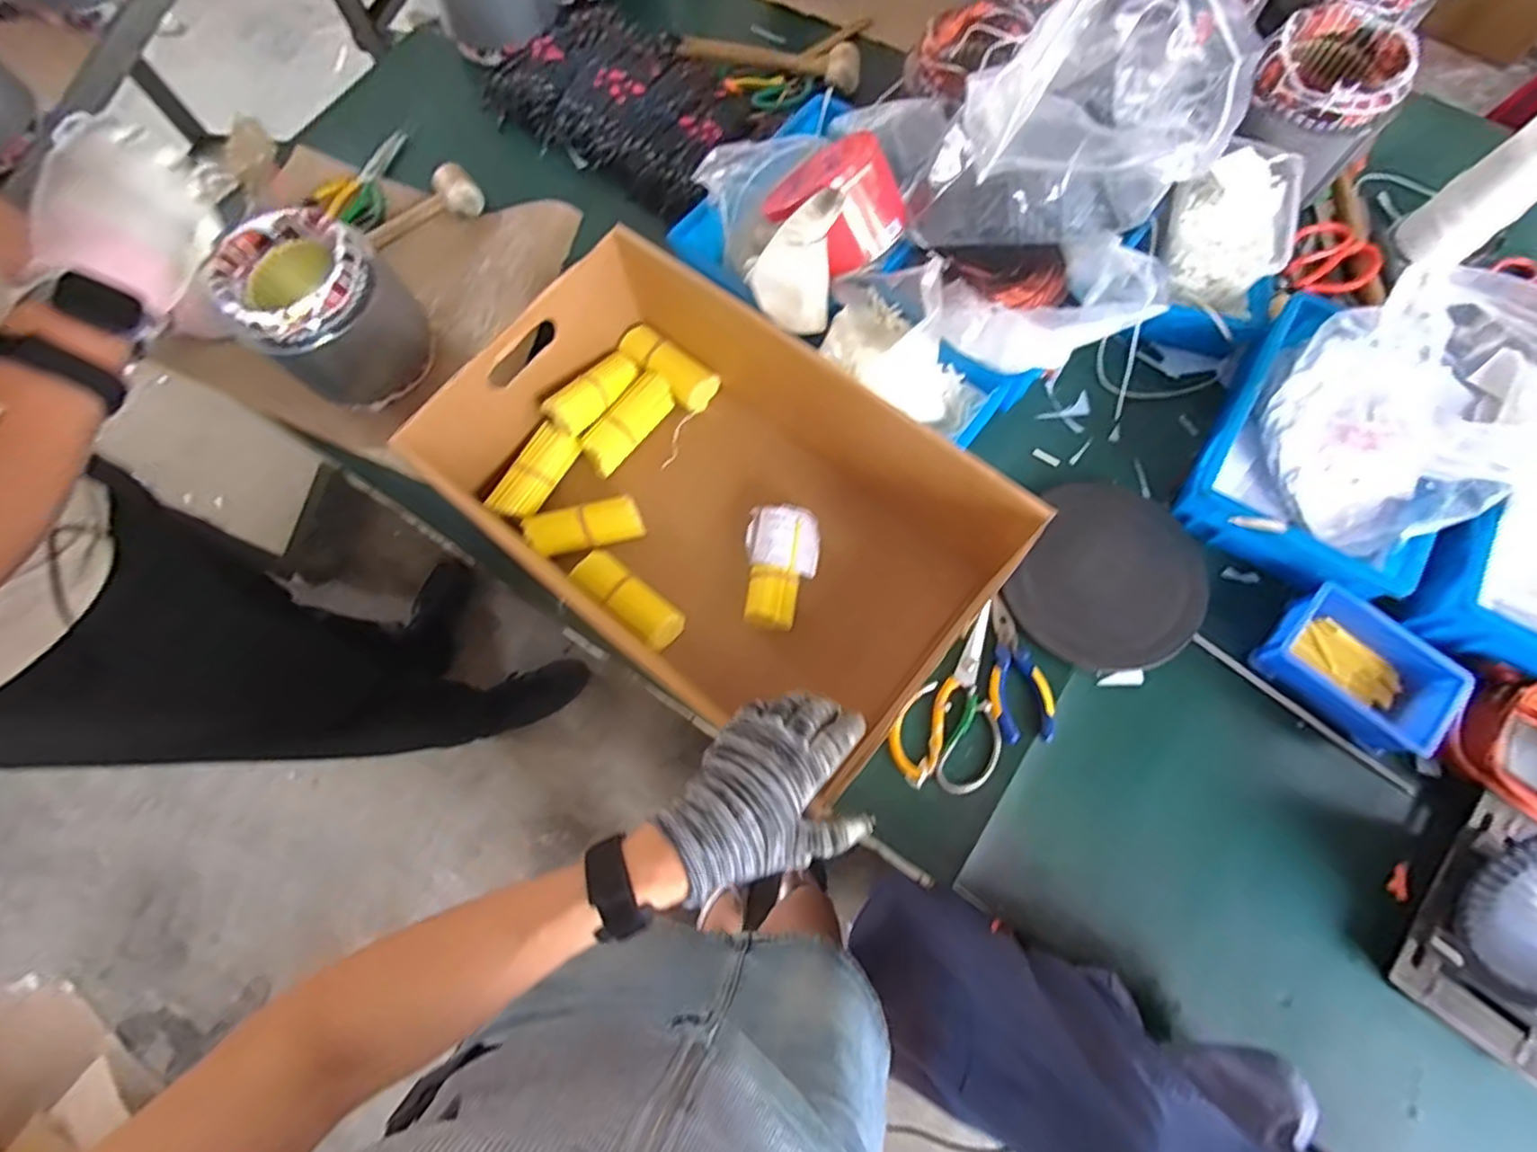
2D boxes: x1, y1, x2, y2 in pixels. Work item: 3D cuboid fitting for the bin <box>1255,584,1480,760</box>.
[{"bbox_3d":[0.567,0.092,0.630,0.156,0.055,0.105,40,78,13],"label":"bin"}]

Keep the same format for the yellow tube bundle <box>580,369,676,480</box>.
[{"bbox_3d":[-0.157,-0.171,0.739,0.042,0.040,0.122,38,78,12],"label":"yellow tube bundle"}]

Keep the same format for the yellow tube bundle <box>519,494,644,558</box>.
[{"bbox_3d":[-0.195,-0.050,0.704,0.120,0.041,0.047,-15,73,-2],"label":"yellow tube bundle"}]

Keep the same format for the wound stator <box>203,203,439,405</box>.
[{"bbox_3d":[-0.475,-0.283,0.720,0.131,0.158,0.158,37,78,12],"label":"wound stator"}]

